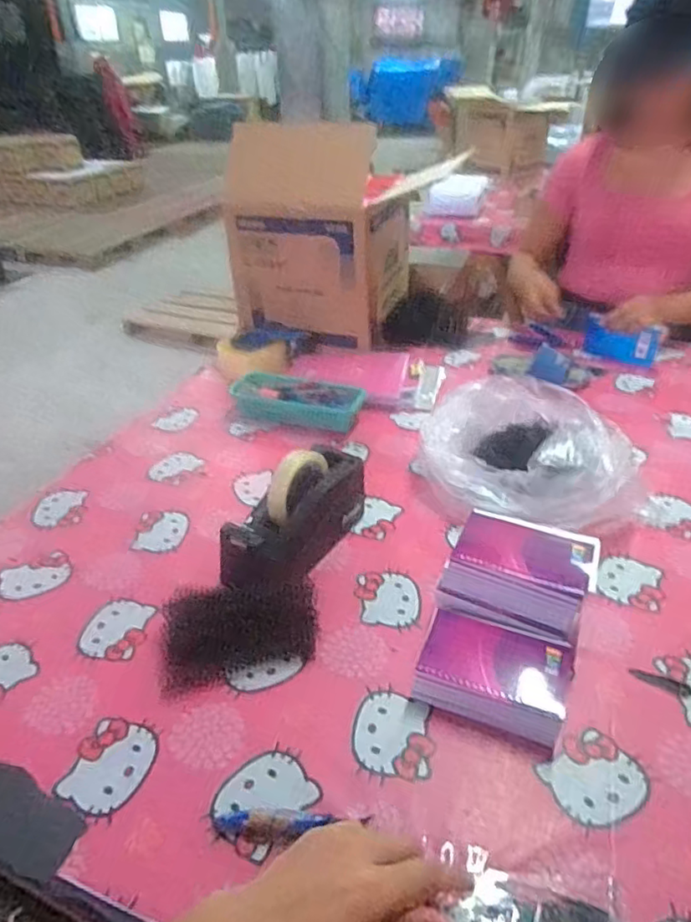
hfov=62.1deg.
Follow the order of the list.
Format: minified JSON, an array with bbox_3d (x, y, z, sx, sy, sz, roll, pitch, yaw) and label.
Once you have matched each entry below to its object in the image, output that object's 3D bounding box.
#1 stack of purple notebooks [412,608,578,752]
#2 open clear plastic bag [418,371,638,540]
[{"bbox_3d":[0.137,0.202,0.537,0.133,0.048,0.093,11,37,17],"label":"stack of purple notebooks"},{"bbox_3d":[0.232,-0.007,0.751,0.234,0.136,0.266,-6,36,-7],"label":"open clear plastic bag"}]

